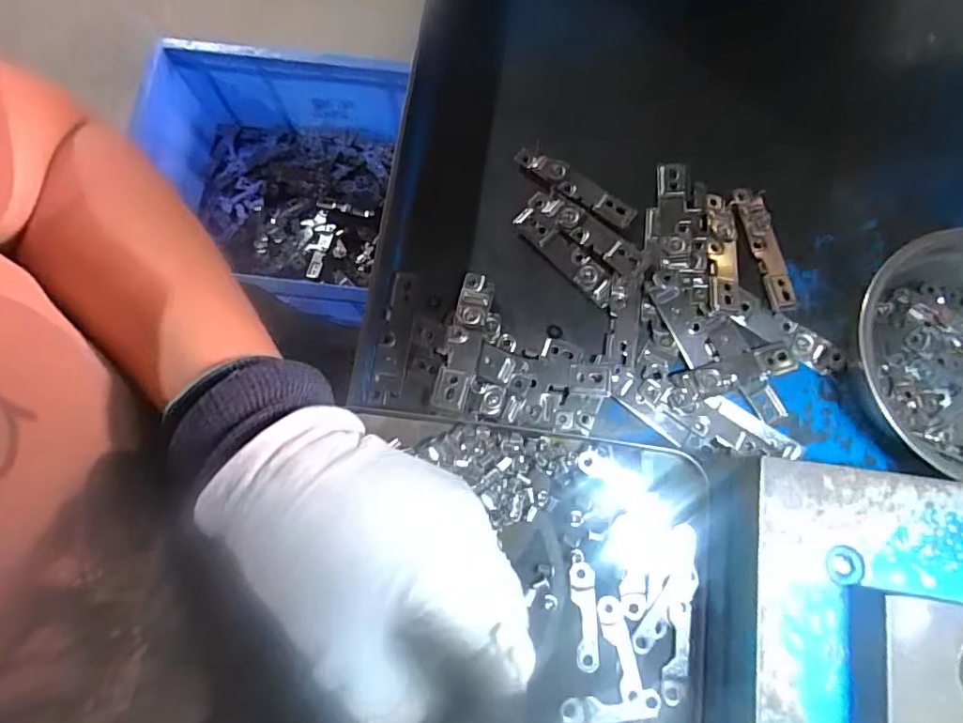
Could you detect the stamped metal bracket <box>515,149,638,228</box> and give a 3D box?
[{"bbox_3d":[0.063,-0.116,0.358,0.085,0.006,0.017,34,80,7],"label":"stamped metal bracket"}]

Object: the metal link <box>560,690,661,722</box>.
[{"bbox_3d":[0.059,0.158,0.247,0.045,0.004,0.012,-5,78,-1],"label":"metal link"}]

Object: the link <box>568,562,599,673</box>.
[{"bbox_3d":[0.048,0.120,0.255,0.012,0.004,0.046,0,78,0],"label":"link"}]

